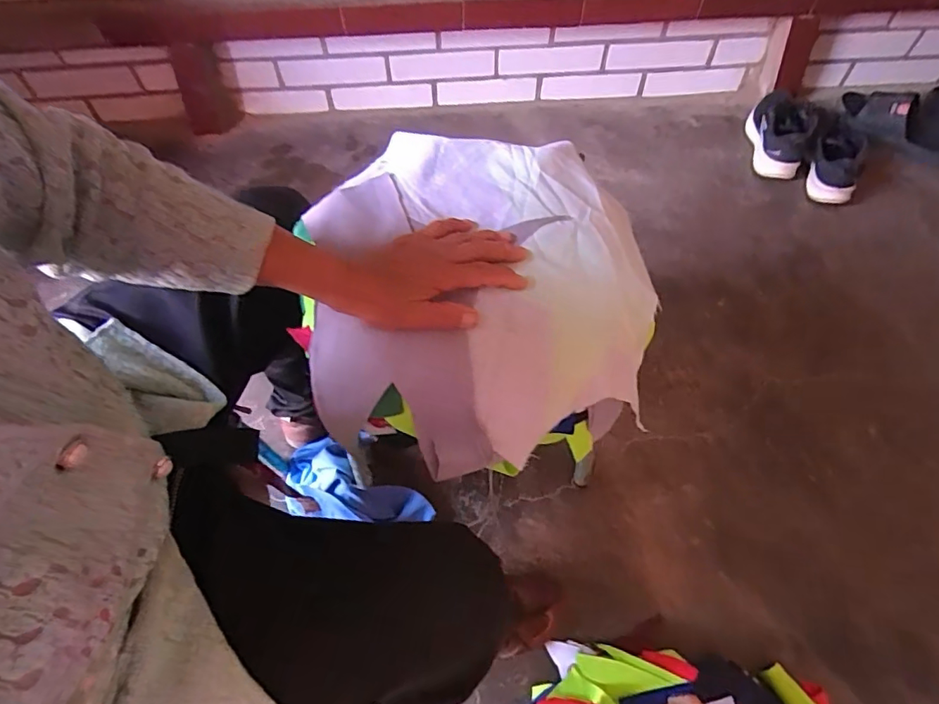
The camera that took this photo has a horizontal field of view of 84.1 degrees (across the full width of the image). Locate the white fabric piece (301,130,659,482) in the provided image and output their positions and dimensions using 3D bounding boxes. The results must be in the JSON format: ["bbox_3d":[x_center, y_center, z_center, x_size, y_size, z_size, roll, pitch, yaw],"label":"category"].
[{"bbox_3d":[0.010,-0.070,0.490,0.305,0.073,0.335,-9,62,-3],"label":"white fabric piece"}]

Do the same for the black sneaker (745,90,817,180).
[{"bbox_3d":[0.675,-0.495,1.133,0.096,0.117,0.228,9,62,6],"label":"black sneaker"}]

